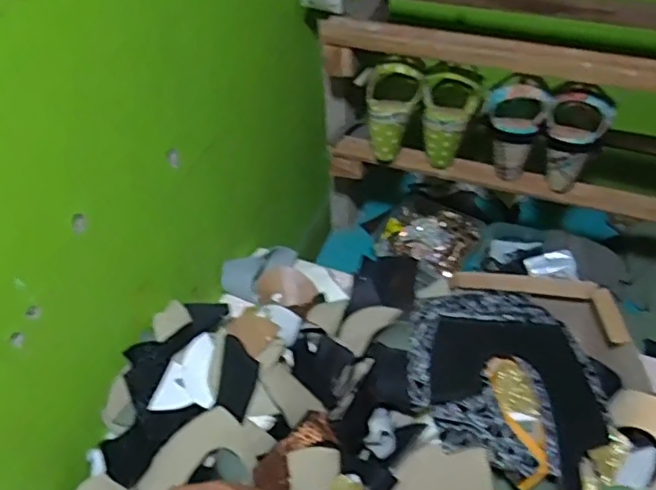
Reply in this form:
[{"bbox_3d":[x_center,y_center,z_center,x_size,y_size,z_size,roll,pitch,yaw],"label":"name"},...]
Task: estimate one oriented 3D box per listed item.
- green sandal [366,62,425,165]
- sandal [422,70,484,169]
[{"bbox_3d":[0.087,-0.192,0.890,0.081,0.142,0.061,12,15,14],"label":"green sandal"},{"bbox_3d":[0.171,-0.179,0.879,0.082,0.123,0.070,9,46,12],"label":"sandal"}]

